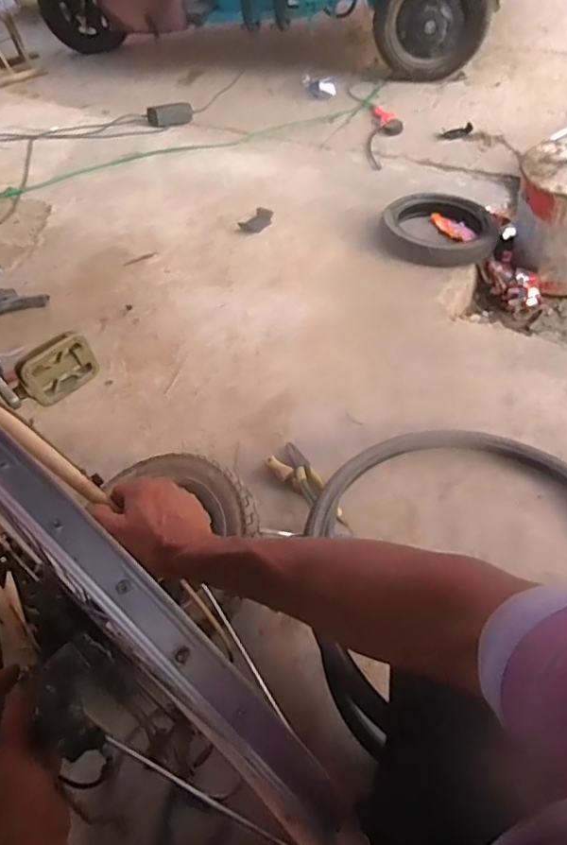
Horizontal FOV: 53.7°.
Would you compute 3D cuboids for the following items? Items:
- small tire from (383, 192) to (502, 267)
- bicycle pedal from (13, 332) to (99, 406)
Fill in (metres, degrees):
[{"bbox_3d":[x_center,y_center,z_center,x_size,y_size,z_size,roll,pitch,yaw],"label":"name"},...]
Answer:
[{"bbox_3d":[0.473,-0.592,1.684,0.344,0.070,0.358,6,57,11],"label":"small tire"},{"bbox_3d":[-0.283,-0.065,0.702,0.093,0.069,0.028,-35,24,-21],"label":"bicycle pedal"}]

